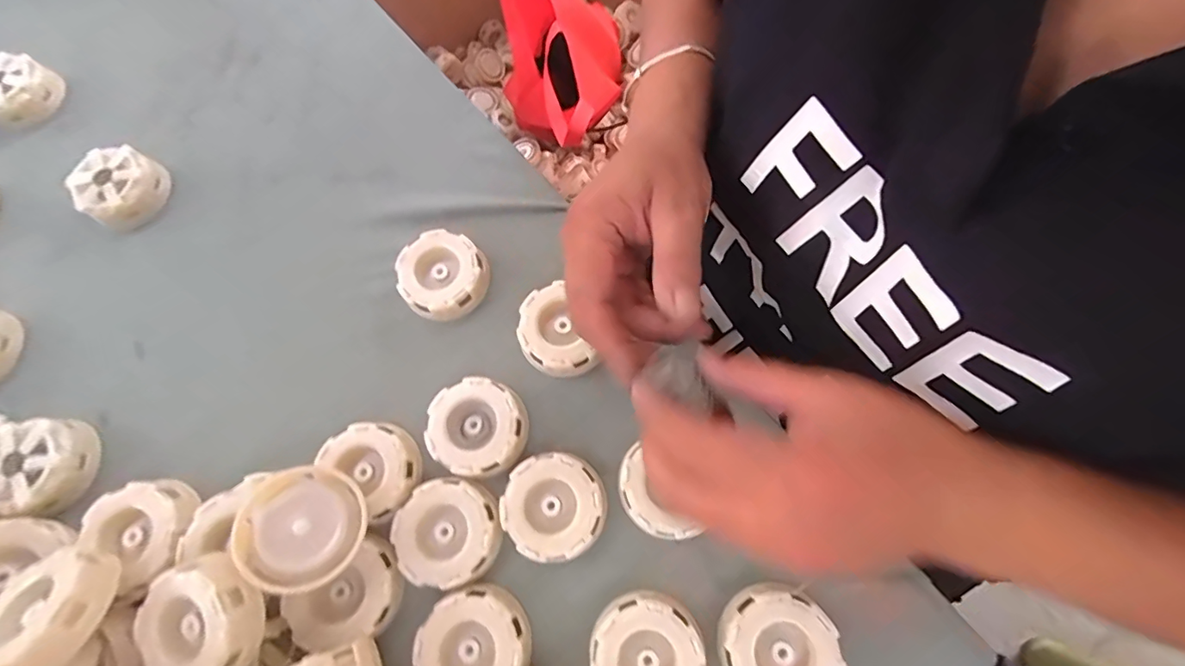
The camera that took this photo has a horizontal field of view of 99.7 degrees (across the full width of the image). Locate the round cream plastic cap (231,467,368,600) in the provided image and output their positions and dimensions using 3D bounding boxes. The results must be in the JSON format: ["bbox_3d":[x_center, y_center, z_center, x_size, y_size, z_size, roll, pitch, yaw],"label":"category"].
[{"bbox_3d":[-0.162,0.110,0.281,0.062,0.023,0.064,-33,77,-34],"label":"round cream plastic cap"}]

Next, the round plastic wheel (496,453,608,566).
[{"bbox_3d":[-0.024,0.104,0.302,0.060,0.016,0.060,0,68,-1],"label":"round plastic wheel"}]

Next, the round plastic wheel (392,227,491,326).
[{"bbox_3d":[-0.108,-0.041,0.358,0.060,0.022,0.059,0,68,-1],"label":"round plastic wheel"}]

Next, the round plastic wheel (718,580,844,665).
[{"bbox_3d":[0.101,0.172,0.272,0.058,0.025,0.058,0,68,-1],"label":"round plastic wheel"}]

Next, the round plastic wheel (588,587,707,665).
[{"bbox_3d":[0.031,0.175,0.274,0.059,0.021,0.058,39,72,13],"label":"round plastic wheel"}]

